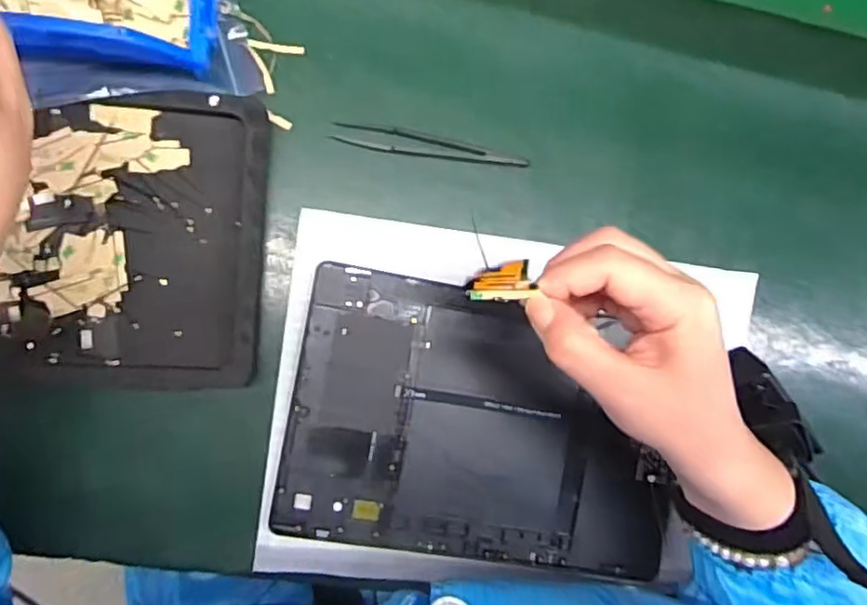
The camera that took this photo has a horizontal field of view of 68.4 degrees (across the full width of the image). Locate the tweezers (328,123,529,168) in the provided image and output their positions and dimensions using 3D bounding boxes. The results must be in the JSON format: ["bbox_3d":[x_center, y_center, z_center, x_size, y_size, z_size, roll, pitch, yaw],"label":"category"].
[{"bbox_3d":[0.000,-0.090,0.370,0.113,0.004,0.014,8,88,-9],"label":"tweezers"}]

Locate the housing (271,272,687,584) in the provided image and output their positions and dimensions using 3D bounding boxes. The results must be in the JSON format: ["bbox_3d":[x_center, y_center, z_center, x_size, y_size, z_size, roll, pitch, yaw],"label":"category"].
[{"bbox_3d":[0.032,0.073,0.377,0.227,0.010,0.153,10,88,-9],"label":"housing"}]

